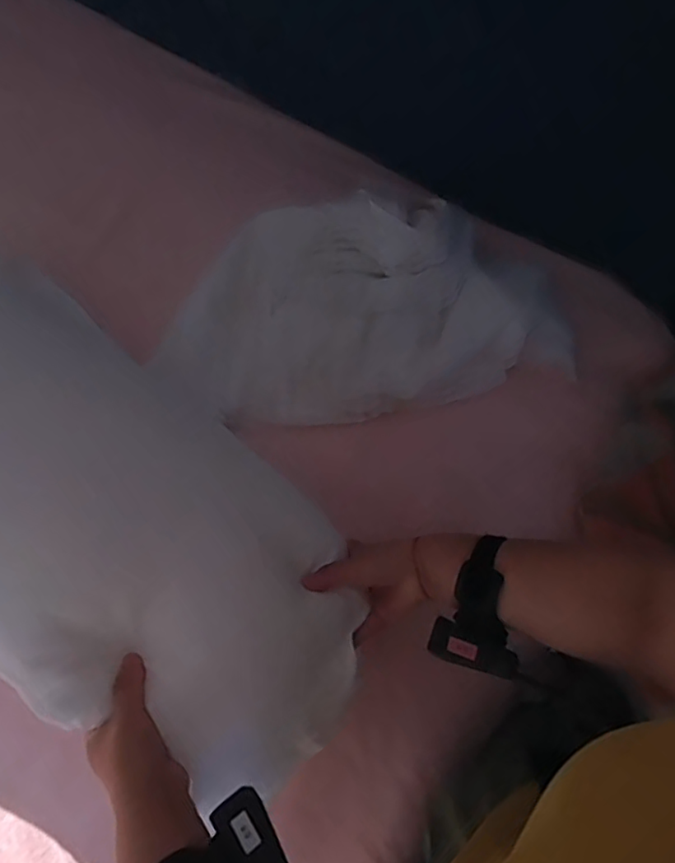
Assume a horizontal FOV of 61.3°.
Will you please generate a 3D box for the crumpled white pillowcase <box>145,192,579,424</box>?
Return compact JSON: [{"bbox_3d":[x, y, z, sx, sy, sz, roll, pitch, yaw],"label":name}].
[{"bbox_3d":[0.041,-0.143,0.660,0.474,0.140,0.228,3,74,-1],"label":"crumpled white pillowcase"}]

